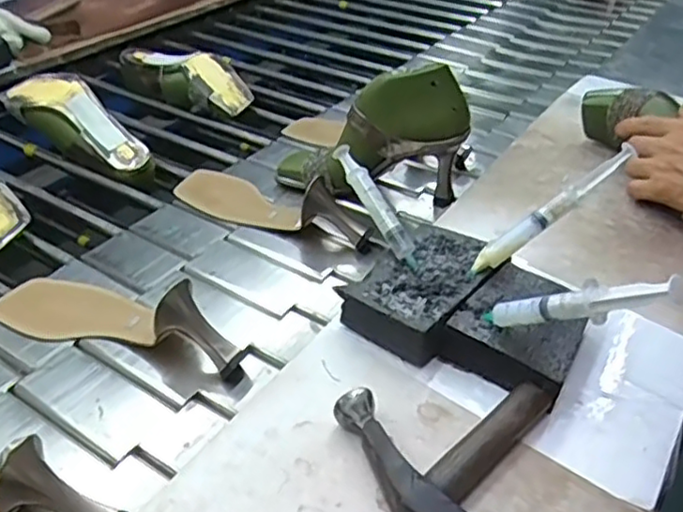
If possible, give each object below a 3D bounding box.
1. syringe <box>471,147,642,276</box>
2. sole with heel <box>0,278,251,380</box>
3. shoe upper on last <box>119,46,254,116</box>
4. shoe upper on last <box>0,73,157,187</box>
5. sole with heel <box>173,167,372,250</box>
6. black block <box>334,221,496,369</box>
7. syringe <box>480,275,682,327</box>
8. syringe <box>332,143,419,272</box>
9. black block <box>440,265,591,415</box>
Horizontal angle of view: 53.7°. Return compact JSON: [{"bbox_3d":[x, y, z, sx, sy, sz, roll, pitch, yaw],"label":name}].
[{"bbox_3d":[0.159,-0.035,0.517,0.151,0.016,0.017,-38,43,1],"label":"syringe"},{"bbox_3d":[-0.191,0.039,0.579,0.234,0.061,0.067,10,36,13],"label":"sole with heel"},{"bbox_3d":[-0.225,-0.262,0.990,0.095,0.065,0.218,-29,44,-36],"label":"shoe upper on last"},{"bbox_3d":[-0.318,-0.160,0.826,0.226,0.077,0.071,35,44,8],"label":"shoe upper on last"},{"bbox_3d":[-0.081,-0.062,0.725,0.243,0.060,0.068,23,40,29],"label":"sole with heel"},{"bbox_3d":[0.066,0.026,0.531,0.078,0.039,0.124,25,42,29],"label":"black block"},{"bbox_3d":[0.145,0.031,0.422,0.015,0.022,0.147,-28,5,-34],"label":"syringe"},{"bbox_3d":[0.029,-0.041,0.550,0.013,0.019,0.121,-21,68,-27],"label":"syringe"},{"bbox_3d":[0.135,0.055,0.494,0.087,0.039,0.102,26,43,30],"label":"black block"}]

